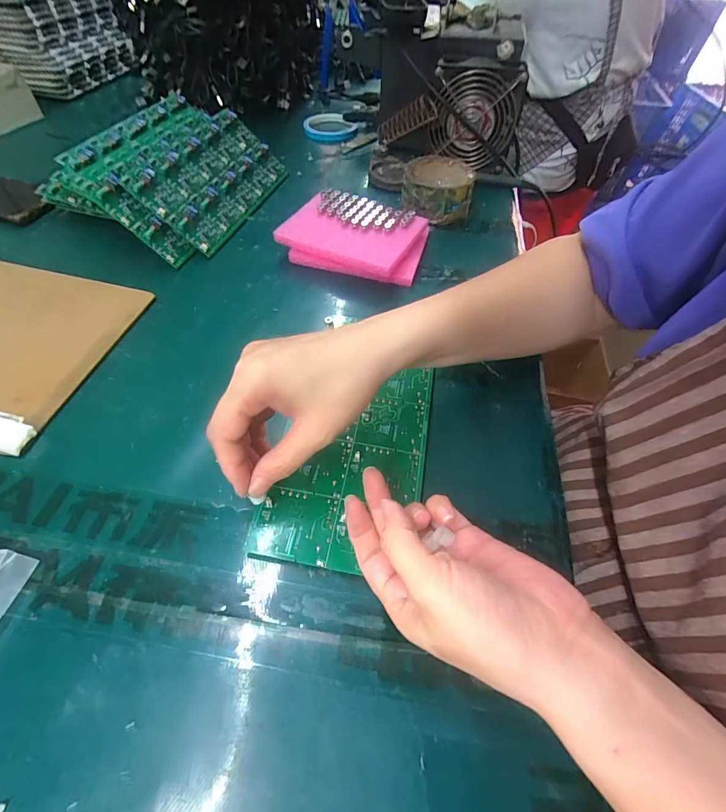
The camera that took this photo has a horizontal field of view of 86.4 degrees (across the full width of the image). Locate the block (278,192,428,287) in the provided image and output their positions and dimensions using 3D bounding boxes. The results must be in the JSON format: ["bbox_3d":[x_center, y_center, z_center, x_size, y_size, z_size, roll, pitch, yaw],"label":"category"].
[{"bbox_3d":[-0.009,-0.190,0.438,0.155,0.040,0.109,18,55,10],"label":"block"}]

